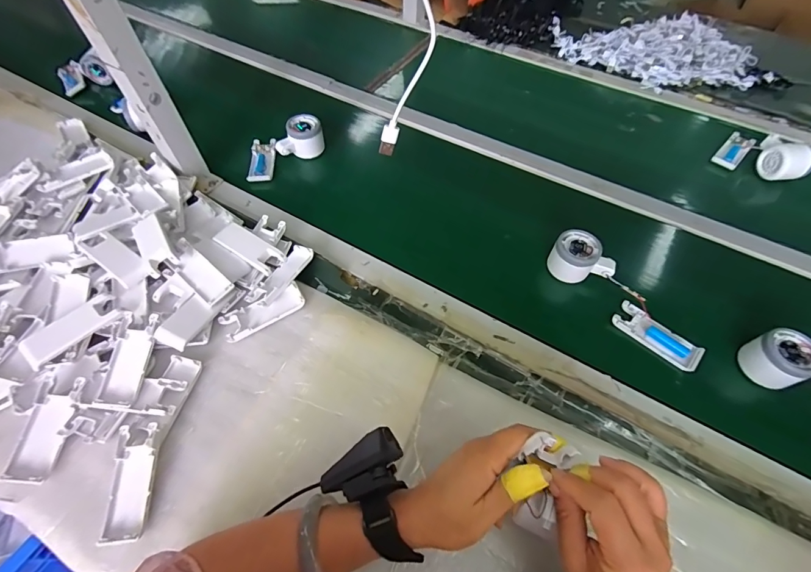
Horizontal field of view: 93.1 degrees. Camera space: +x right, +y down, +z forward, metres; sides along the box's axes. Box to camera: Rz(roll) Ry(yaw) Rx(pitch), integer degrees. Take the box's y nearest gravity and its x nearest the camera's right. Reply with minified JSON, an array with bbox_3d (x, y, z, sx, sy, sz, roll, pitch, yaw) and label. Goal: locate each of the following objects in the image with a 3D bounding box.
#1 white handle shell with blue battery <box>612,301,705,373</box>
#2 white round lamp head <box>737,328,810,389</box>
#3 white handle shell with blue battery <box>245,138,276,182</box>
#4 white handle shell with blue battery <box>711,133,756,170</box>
[{"bbox_3d":[0.323,0.063,0.493,0.103,0.015,0.041,38,65,22],"label":"white handle shell with blue battery"},{"bbox_3d":[0.445,0.087,0.457,0.055,0.052,0.058,0,57,0],"label":"white round lamp head"},{"bbox_3d":[-0.250,-0.221,0.669,0.041,0.014,0.103,-3,57,-2],"label":"white handle shell with blue battery"},{"bbox_3d":[0.603,-0.249,0.703,0.043,0.011,0.093,40,65,23],"label":"white handle shell with blue battery"}]

